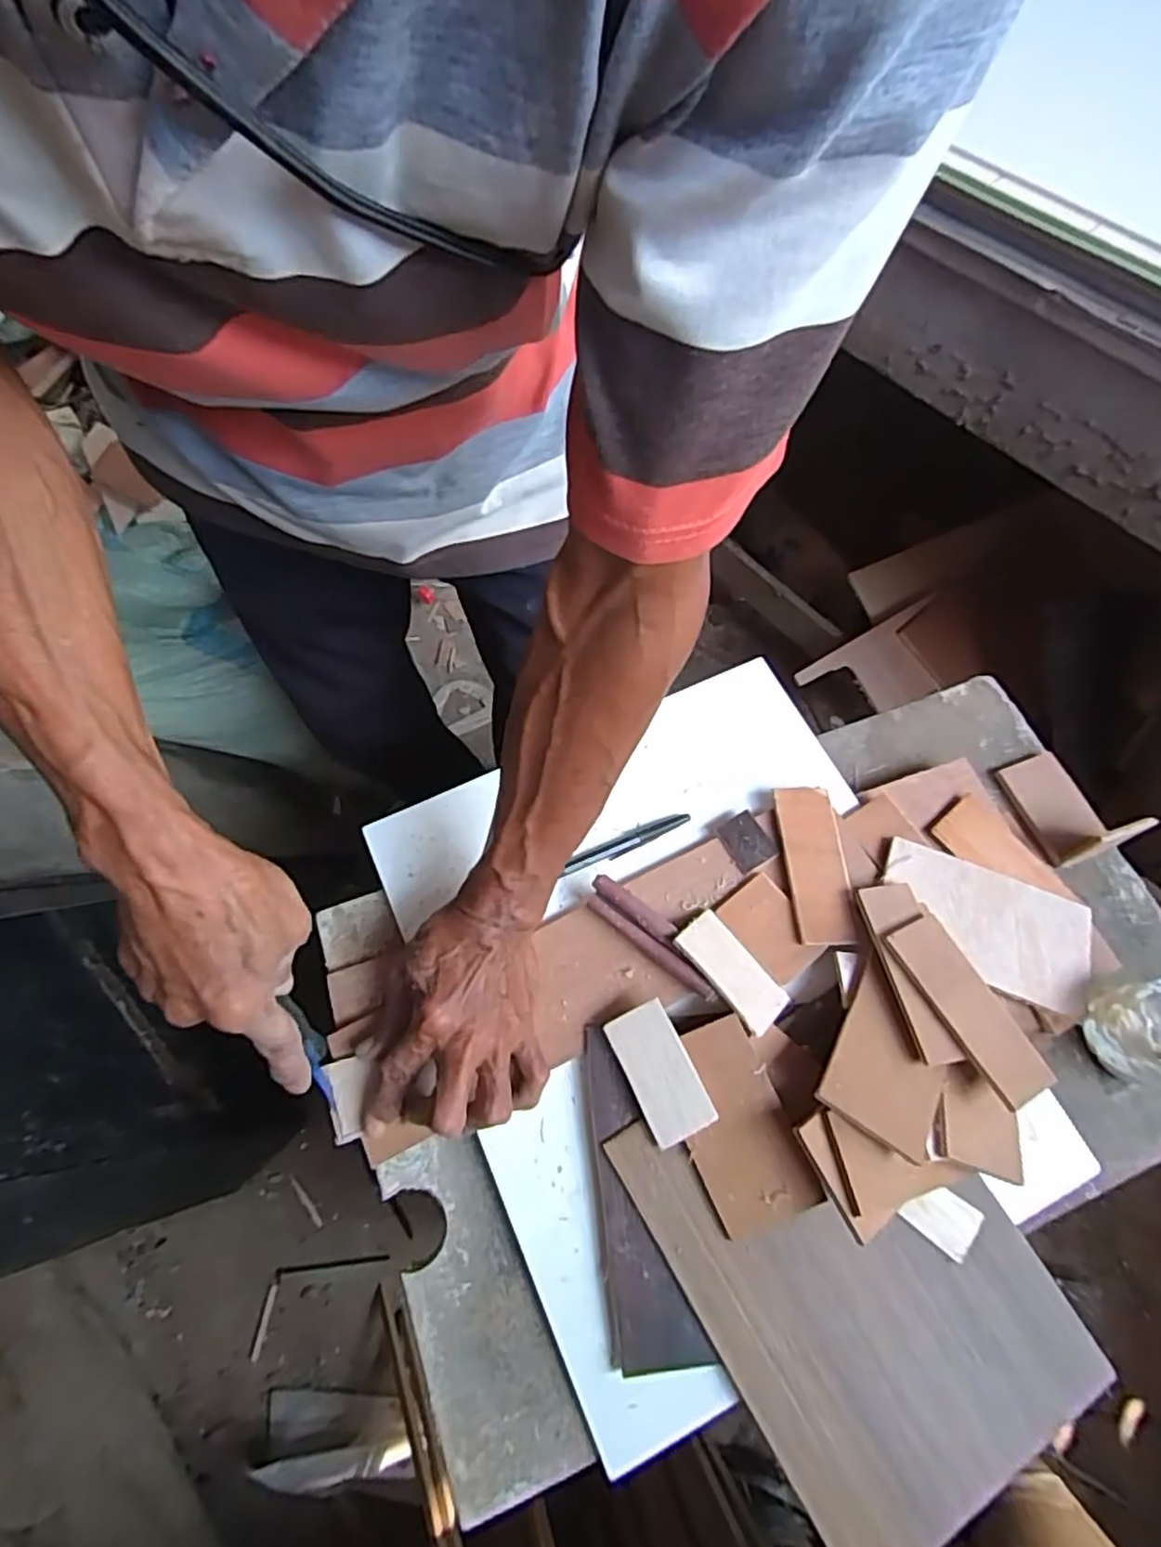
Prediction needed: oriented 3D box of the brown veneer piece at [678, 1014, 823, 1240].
[{"bbox_3d":[0.092,0.208,0.418,0.059,0.004,0.110,-22,74,0],"label":"brown veneer piece"}]

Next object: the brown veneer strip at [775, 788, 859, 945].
[{"bbox_3d":[0.162,0.062,0.487,0.040,0.005,0.113,0,66,-2],"label":"brown veneer strip"}]

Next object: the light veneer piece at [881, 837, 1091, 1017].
[{"bbox_3d":[0.271,0.100,0.467,0.139,0.010,0.074,22,67,5],"label":"light veneer piece"}]

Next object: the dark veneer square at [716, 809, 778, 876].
[{"bbox_3d":[0.117,0.049,0.497,0.030,0.008,0.040,-25,68,-12],"label":"dark veneer square"}]

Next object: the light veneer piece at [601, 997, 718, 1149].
[{"bbox_3d":[0.048,0.182,0.428,0.040,0.004,0.076,-28,74,0],"label":"light veneer piece"}]

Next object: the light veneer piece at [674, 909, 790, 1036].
[{"bbox_3d":[0.098,0.128,0.455,0.039,0.005,0.077,-29,71,-37],"label":"light veneer piece"}]

